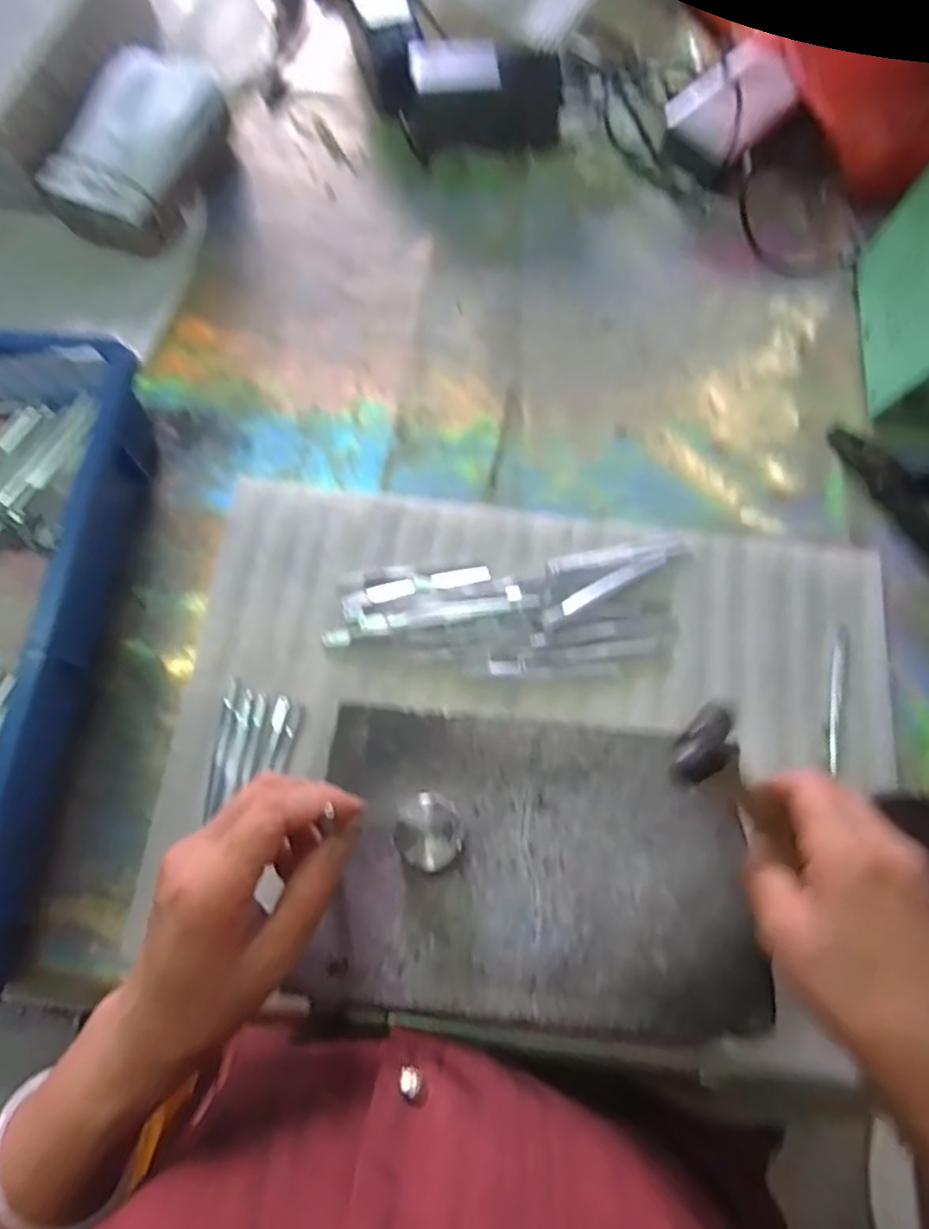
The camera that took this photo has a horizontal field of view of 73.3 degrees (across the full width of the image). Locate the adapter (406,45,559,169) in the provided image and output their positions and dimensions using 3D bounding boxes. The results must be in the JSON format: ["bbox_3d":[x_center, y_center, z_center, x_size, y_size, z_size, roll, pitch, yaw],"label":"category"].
[{"bbox_3d":[0.018,-0.460,0.556,0.132,0.056,0.062,-1,71,0],"label":"adapter"}]

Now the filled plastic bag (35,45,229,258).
[{"bbox_3d":[-0.275,-0.396,0.536,0.100,0.056,0.173,22,73,7],"label":"filled plastic bag"}]

